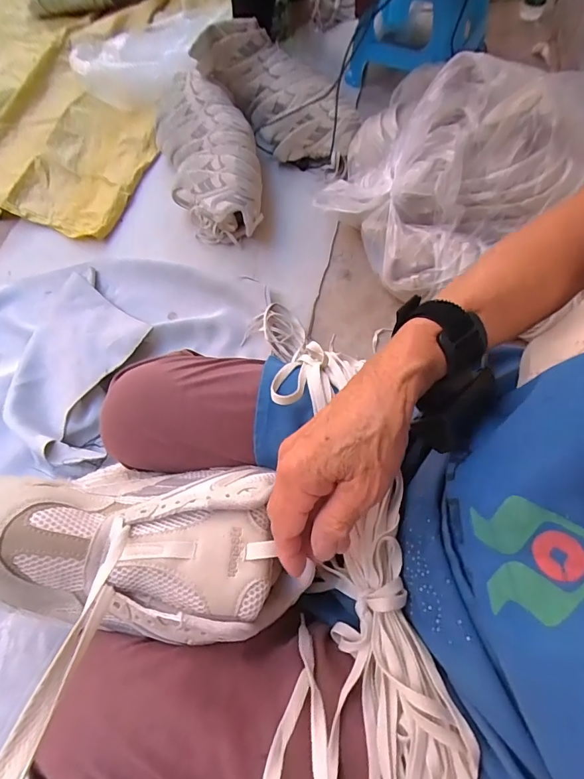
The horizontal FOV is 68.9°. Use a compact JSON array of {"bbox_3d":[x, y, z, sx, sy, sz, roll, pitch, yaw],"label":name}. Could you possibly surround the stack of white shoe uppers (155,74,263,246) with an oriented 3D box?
[{"bbox_3d":[-0.201,-0.560,1.023,0.205,0.142,0.490,-17,66,-7],"label":"stack of white shoe uppers"}]

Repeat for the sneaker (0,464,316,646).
[{"bbox_3d":[-0.115,0.104,0.299,0.237,0.089,0.113,0,64,4],"label":"sneaker"}]

